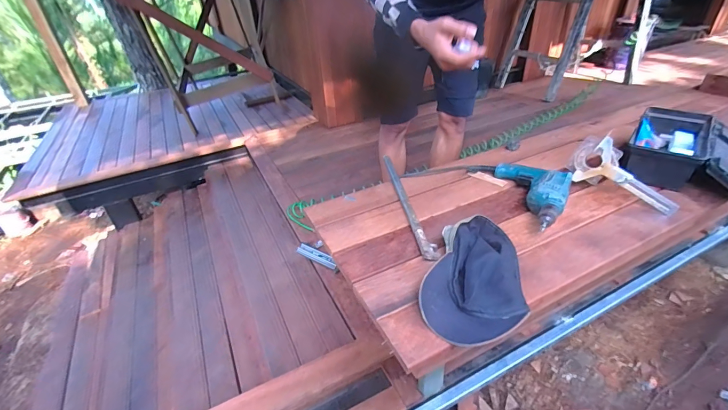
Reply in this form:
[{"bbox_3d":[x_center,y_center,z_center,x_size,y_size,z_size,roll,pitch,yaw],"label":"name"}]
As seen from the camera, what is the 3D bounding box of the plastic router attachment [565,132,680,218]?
[{"bbox_3d":[0.572,-0.060,0.785,0.066,0.104,0.226,-31,63,-34],"label":"plastic router attachment"}]

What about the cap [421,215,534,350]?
[{"bbox_3d":[0.189,0.112,0.608,0.151,0.065,0.249,7,35,16],"label":"cap"}]

